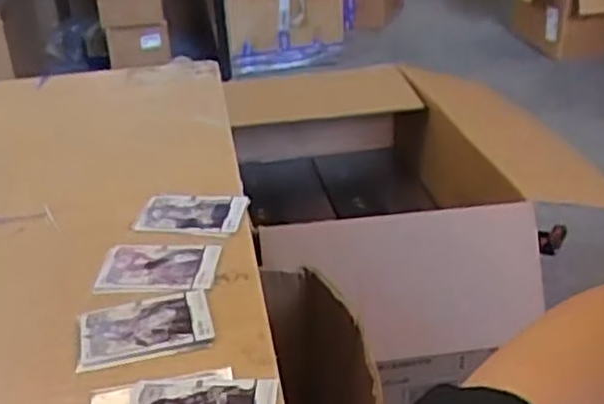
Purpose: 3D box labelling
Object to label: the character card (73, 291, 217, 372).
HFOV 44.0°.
[{"bbox_3d":[-0.122,0.096,0.580,0.099,0.004,0.072,-7,30,-9],"label":"character card"}]

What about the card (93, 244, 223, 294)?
[{"bbox_3d":[-0.124,0.054,0.652,0.100,0.007,0.076,1,29,5],"label":"card"}]

